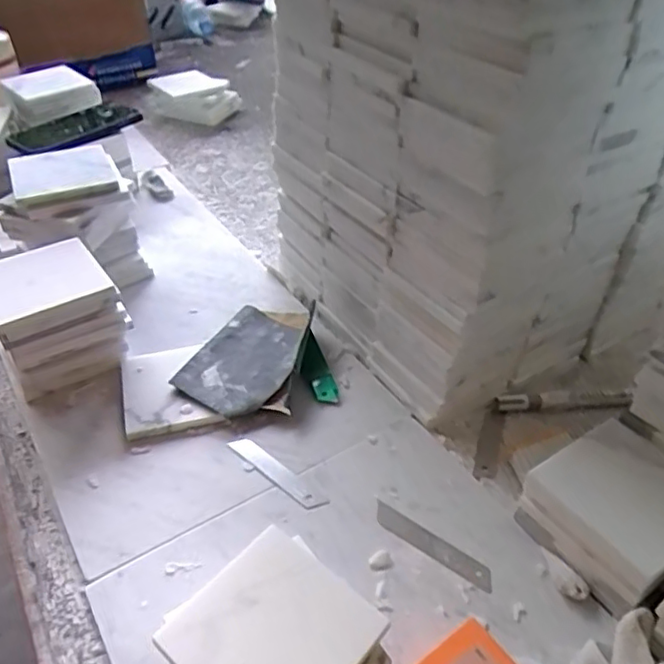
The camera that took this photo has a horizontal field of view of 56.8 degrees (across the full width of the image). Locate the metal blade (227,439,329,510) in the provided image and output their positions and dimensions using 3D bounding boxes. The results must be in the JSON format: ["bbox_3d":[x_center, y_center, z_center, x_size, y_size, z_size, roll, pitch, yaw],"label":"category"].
[{"bbox_3d":[-0.047,0.120,0.521,0.099,0.004,0.018,32,56,25],"label":"metal blade"}]

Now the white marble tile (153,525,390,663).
[{"bbox_3d":[-0.035,0.178,0.364,0.102,0.007,0.099,32,50,29],"label":"white marble tile"}]

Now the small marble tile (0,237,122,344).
[{"bbox_3d":[-0.265,-0.047,0.566,0.101,0.021,0.111,-24,48,-25],"label":"small marble tile"}]

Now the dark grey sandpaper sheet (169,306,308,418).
[{"bbox_3d":[-0.084,0.028,0.610,0.096,0.017,0.136,20,46,19],"label":"dark grey sandpaper sheet"}]

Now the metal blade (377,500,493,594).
[{"bbox_3d":[0.077,0.163,0.471,0.101,0.004,0.018,26,48,24],"label":"metal blade"}]

